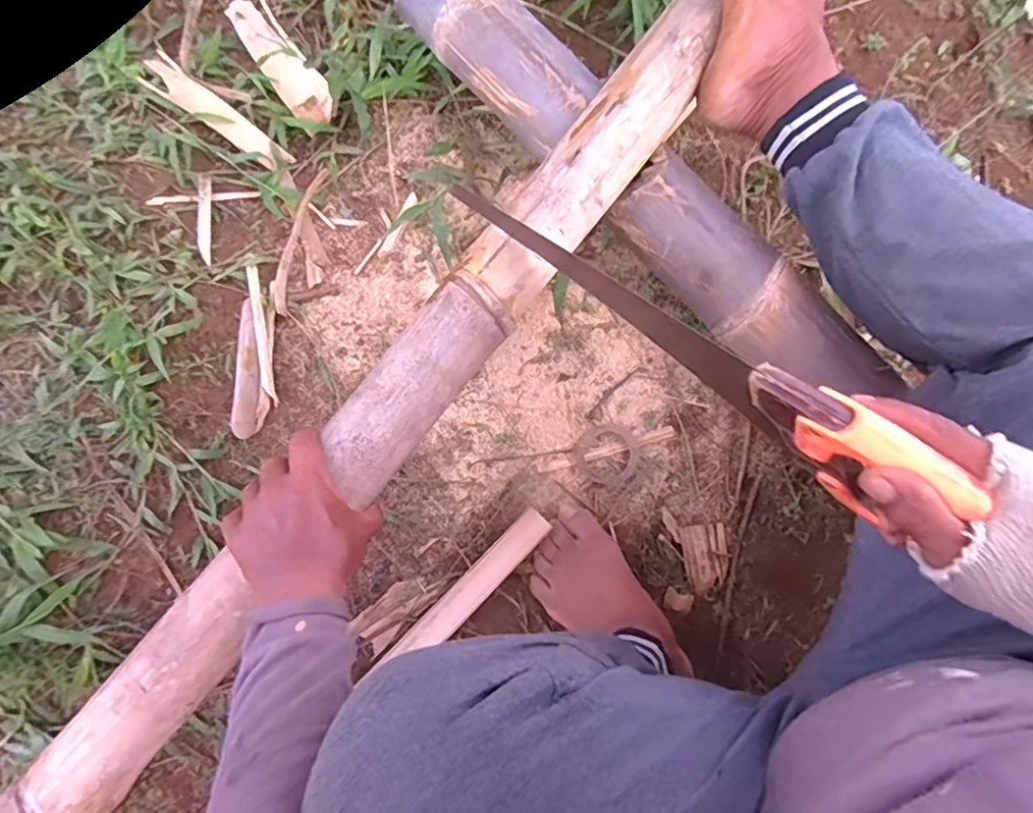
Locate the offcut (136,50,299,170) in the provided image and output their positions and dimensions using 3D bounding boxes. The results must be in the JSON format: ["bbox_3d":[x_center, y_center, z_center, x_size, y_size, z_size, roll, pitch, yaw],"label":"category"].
[{"bbox_3d":[-0.369,-0.356,0.681,0.203,0.020,0.044,37,80,6],"label":"offcut"}]

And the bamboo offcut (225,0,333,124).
[{"bbox_3d":[-0.286,-0.426,0.683,0.053,0.031,0.210,-34,81,-7],"label":"bamboo offcut"}]

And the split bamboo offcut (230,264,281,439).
[{"bbox_3d":[-0.300,-0.063,0.640,0.048,0.015,0.192,-6,79,-2],"label":"split bamboo offcut"}]

